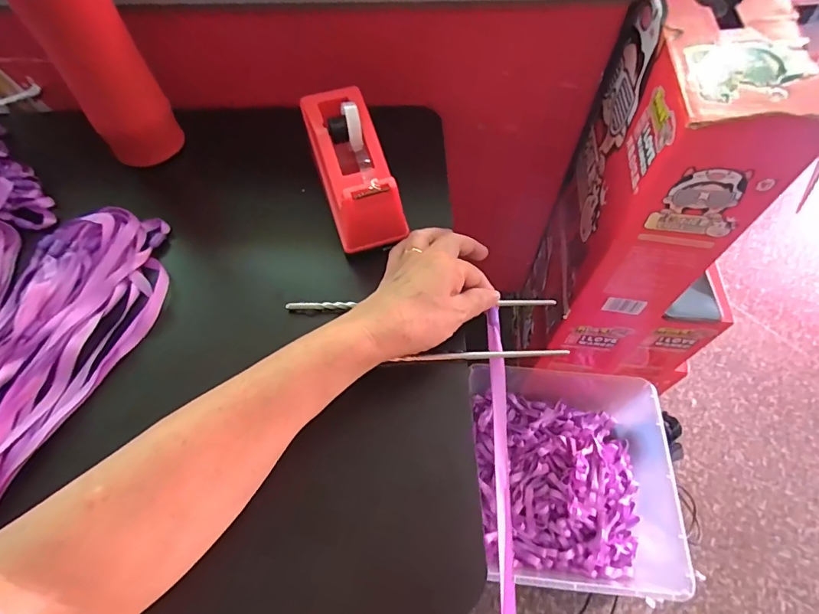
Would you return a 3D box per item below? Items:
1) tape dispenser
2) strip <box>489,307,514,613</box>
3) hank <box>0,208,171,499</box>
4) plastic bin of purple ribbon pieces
[{"bbox_3d":[-0.054,-0.129,0.396,0.063,0.061,0.153,-16,60,-9],"label":"tape dispenser"},{"bbox_3d":[0.066,0.138,0.314,0.015,0.012,0.279,2,71,0],"label":"strip"},{"bbox_3d":[-0.280,0.033,0.334,0.125,0.025,0.268,9,59,4],"label":"hank"},{"bbox_3d":[0.259,0.248,0.674,0.276,0.115,0.294,4,59,2],"label":"plastic bin of purple ribbon pieces"}]

